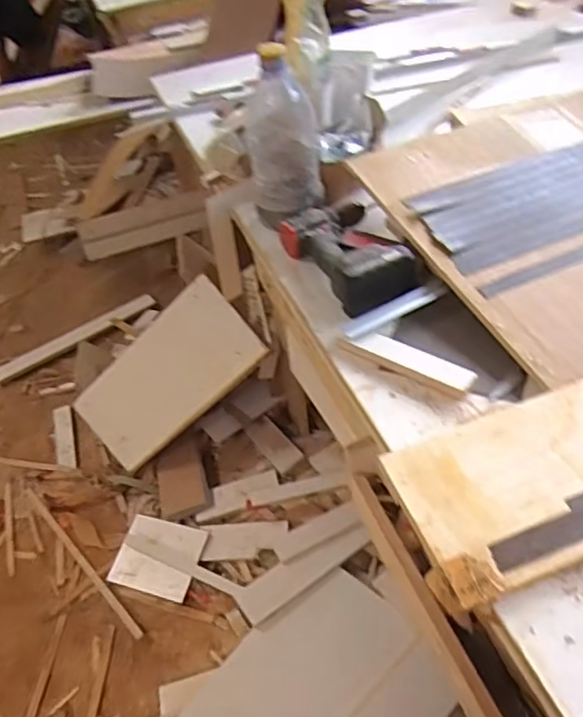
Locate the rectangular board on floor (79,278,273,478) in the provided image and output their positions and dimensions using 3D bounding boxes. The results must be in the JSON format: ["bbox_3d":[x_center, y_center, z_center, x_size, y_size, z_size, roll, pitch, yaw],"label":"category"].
[{"bbox_3d":[-0.333,0.051,1.559,0.269,0.552,0.038,49,21,0],"label":"rectangular board on floor"}]

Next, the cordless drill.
[{"bbox_3d":[0.091,-0.173,0.897,0.152,0.062,0.235,-22,47,-15],"label":"cordless drill"}]

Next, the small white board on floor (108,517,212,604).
[{"bbox_3d":[-0.332,0.493,1.456,0.214,0.019,0.178,8,53,19],"label":"small white board on floor"}]

